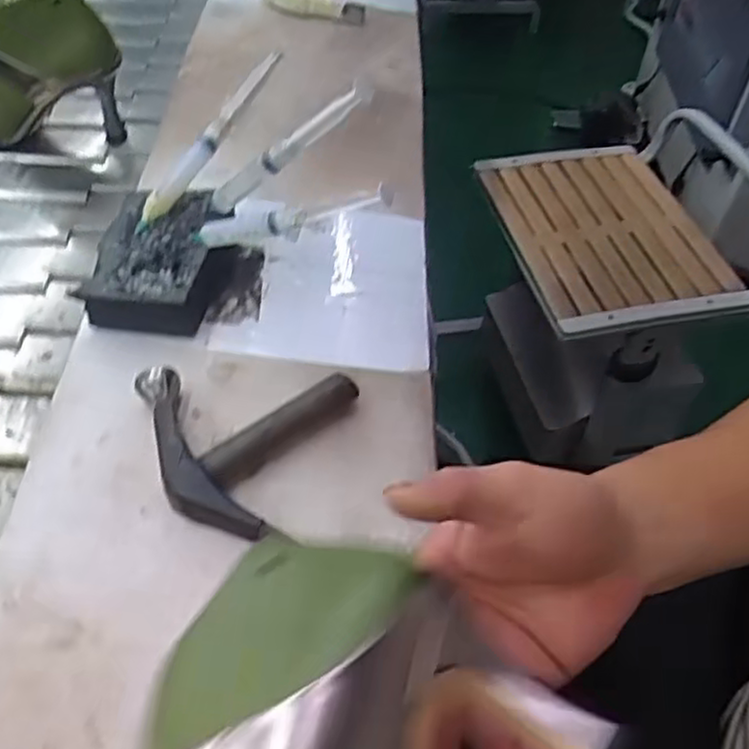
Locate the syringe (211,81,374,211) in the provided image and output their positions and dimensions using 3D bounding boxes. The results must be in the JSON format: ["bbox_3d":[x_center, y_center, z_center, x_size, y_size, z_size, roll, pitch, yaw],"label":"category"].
[{"bbox_3d":[-0.063,-0.151,0.501,0.163,0.016,0.012,-22,36,40],"label":"syringe"}]

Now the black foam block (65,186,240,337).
[{"bbox_3d":[-0.154,-0.087,0.546,0.089,0.034,0.128,10,51,4],"label":"black foam block"}]

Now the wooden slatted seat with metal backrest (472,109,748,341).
[{"bbox_3d":[0.367,-0.231,1.044,0.345,0.136,0.380,-6,50,-6],"label":"wooden slatted seat with metal backrest"}]

